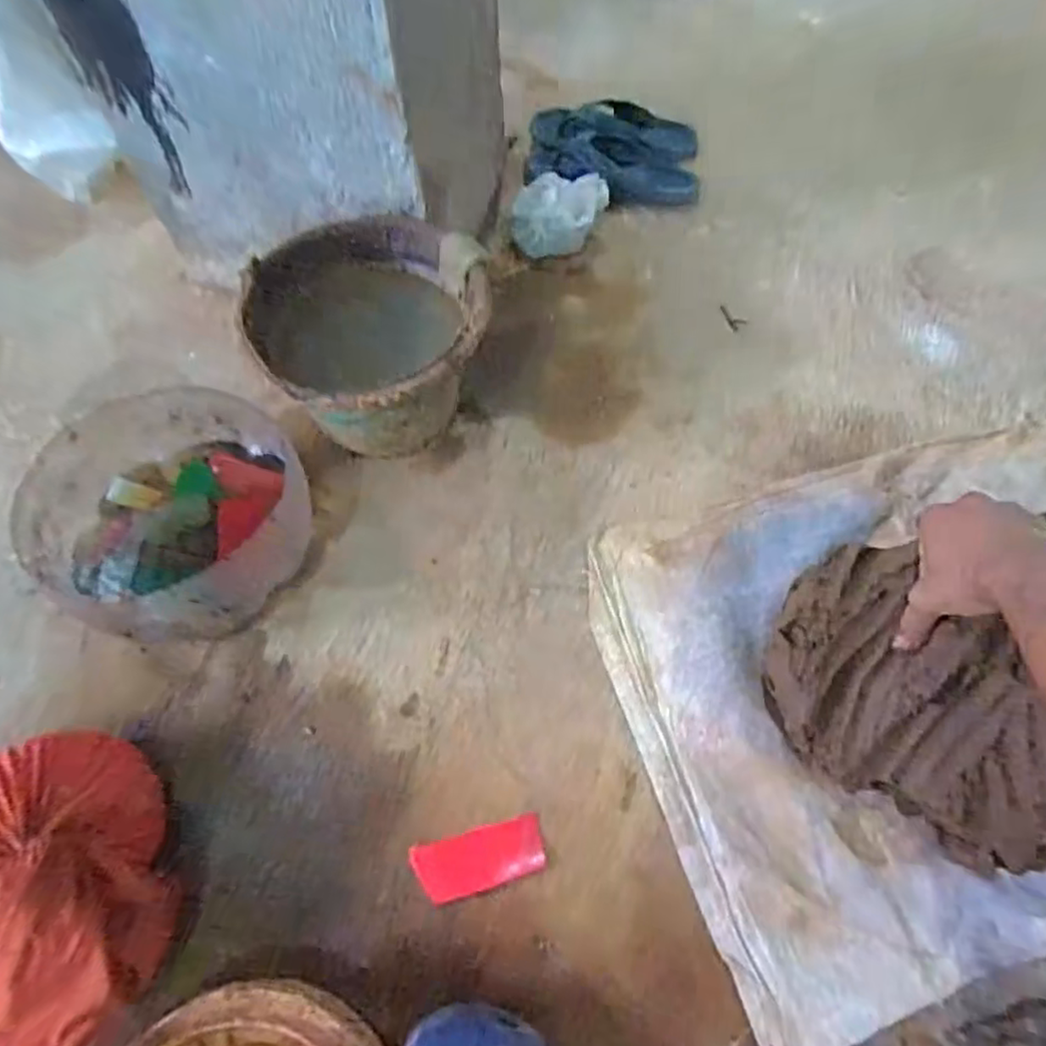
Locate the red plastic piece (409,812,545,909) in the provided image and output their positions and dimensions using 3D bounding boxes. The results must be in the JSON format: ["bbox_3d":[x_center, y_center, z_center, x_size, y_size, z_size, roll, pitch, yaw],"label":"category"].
[{"bbox_3d":[-0.036,0.284,0.565,0.109,0.005,0.047,-13,61,-7],"label":"red plastic piece"}]

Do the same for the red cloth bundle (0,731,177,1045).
[{"bbox_3d":[-0.351,0.277,0.493,0.153,0.074,0.230,-25,63,-13],"label":"red cloth bundle"}]

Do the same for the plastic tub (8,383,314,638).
[{"bbox_3d":[-0.329,-0.011,0.663,0.236,0.122,0.248,0,61,0],"label":"plastic tub"}]

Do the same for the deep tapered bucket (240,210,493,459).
[{"bbox_3d":[-0.154,-0.199,0.734,0.224,0.181,0.269,-15,61,-8],"label":"deep tapered bucket"}]

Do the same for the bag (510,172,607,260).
[{"bbox_3d":[0.050,-0.412,0.906,0.128,0.083,0.086,-10,61,-5],"label":"bag"}]

